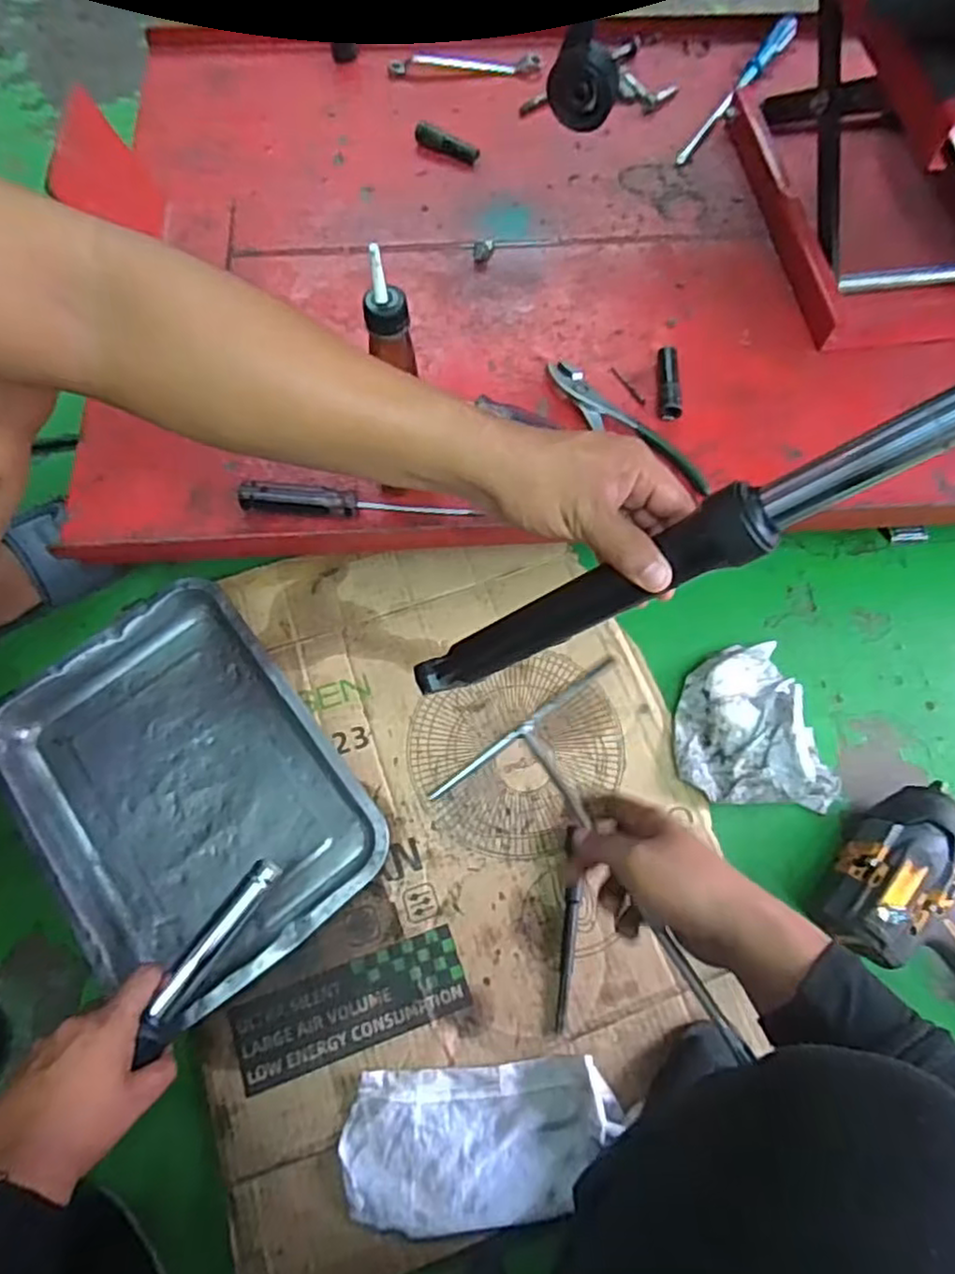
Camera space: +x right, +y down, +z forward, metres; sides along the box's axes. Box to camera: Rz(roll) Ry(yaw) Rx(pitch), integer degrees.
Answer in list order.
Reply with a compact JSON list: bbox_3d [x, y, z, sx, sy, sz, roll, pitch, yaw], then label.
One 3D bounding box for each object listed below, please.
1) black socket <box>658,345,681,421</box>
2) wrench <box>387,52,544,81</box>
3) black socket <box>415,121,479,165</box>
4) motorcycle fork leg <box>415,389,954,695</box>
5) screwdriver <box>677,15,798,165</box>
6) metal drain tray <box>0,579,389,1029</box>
[{"bbox_3d":[0.187,-0.247,0.669,0.020,0.019,0.077,4,68,1],"label":"black socket"},{"bbox_3d":[-0.015,-0.712,0.855,0.188,0.011,0.036,1,67,-1],"label":"wrench"},{"bbox_3d":[-0.036,-0.569,0.789,0.078,0.017,0.023,25,70,9],"label":"black socket"},{"bbox_3d":[0.106,-0.041,0.417,0.037,0.396,0.038,15,59,-40],"label":"motorcycle fork leg"},{"bbox_3d":[0.324,-0.674,0.837,0.030,0.027,0.295,31,70,12],"label":"screwdriver"},{"bbox_3d":[-0.277,0.137,0.639,0.259,0.060,0.351,-36,72,-15],"label":"metal drain tray"}]

